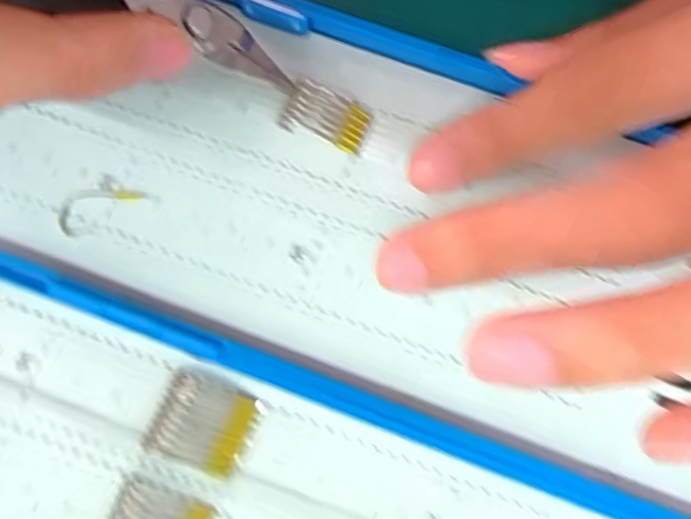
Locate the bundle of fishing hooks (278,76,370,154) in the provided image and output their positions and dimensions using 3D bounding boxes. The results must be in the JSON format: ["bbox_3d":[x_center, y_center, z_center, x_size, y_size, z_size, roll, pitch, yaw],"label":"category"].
[{"bbox_3d":[-0.005,-0.035,0.159,0.021,0.004,0.013,23,91,-6],"label":"bundle of fishing hooks"}]

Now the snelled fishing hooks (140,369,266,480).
[{"bbox_3d":[-0.032,0.037,0.144,0.022,0.006,0.019,20,78,5],"label":"snelled fishing hooks"}]

